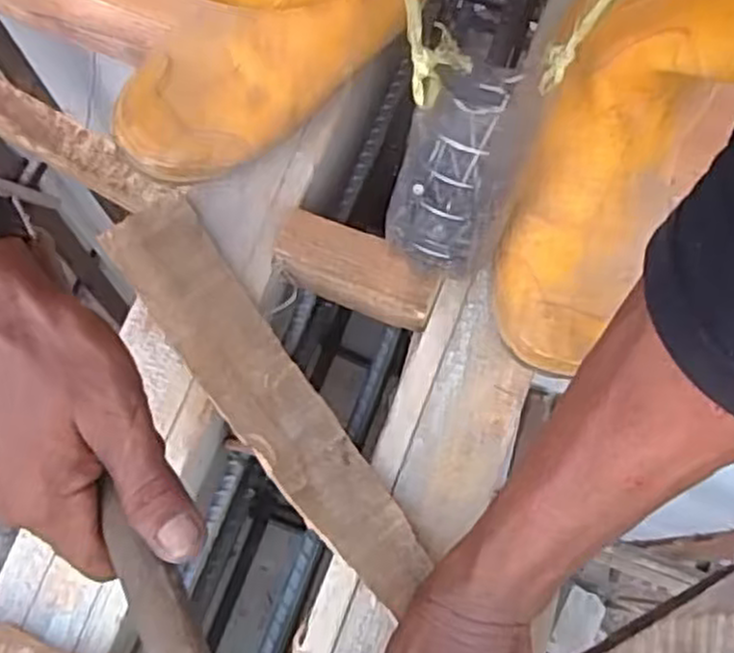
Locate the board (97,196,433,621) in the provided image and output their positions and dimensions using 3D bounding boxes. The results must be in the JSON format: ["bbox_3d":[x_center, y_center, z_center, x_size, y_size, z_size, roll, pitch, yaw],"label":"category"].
[{"bbox_3d":[-0.061,0.036,0.430,0.055,0.009,0.263,-34,76,-11],"label":"board"}]

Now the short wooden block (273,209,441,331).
[{"bbox_3d":[-0.006,-0.035,0.473,0.099,0.049,0.035,24,73,6],"label":"short wooden block"}]

